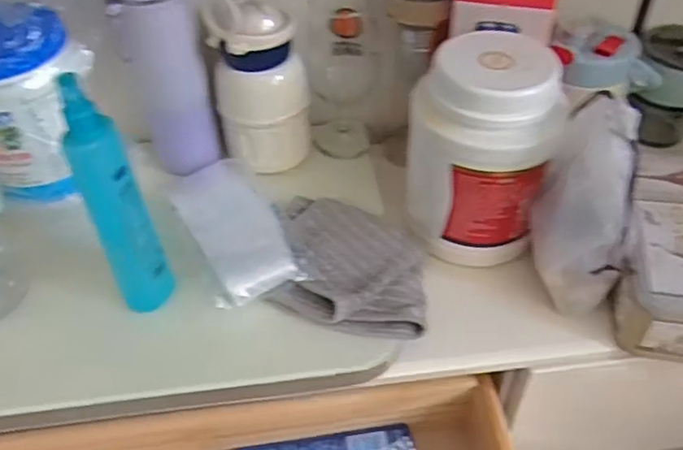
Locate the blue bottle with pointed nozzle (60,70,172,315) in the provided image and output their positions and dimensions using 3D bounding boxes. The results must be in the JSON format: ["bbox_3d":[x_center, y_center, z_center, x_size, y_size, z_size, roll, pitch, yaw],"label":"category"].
[{"bbox_3d":[-0.163,-0.012,0.447,0.029,0.204,0.031,0,45,2],"label":"blue bottle with pointed nozzle"}]

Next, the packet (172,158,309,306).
[{"bbox_3d":[-0.099,-0.003,0.560,0.077,0.015,0.179,-19,47,-17],"label":"packet"}]

